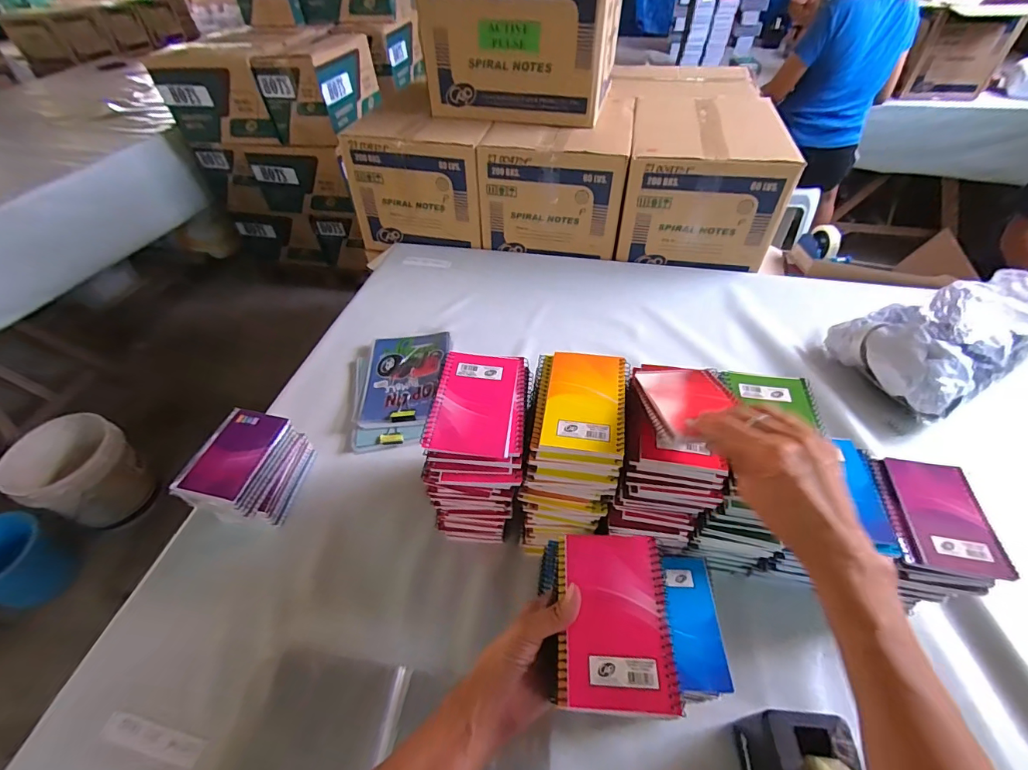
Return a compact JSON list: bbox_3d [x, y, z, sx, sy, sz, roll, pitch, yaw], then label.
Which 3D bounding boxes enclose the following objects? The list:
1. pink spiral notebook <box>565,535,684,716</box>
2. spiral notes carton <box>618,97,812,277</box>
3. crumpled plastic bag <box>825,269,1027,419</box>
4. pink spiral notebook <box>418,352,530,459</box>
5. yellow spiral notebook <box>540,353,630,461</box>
[{"bbox_3d":[0.085,0.187,0.357,0.082,0.008,0.128,3,49,4],"label":"pink spiral notebook"},{"bbox_3d":[0.457,-0.528,1.095,0.330,0.243,0.399,9,48,9],"label":"spiral notes carton"},{"bbox_3d":[0.794,-0.093,0.776,0.364,0.132,0.213,-17,49,-14],"label":"crumpled plastic bag"},{"bbox_3d":[-0.036,0.018,0.459,0.095,0.015,0.127,4,48,4],"label":"pink spiral notebook"},{"bbox_3d":[0.076,0.015,0.453,0.081,0.008,0.129,7,48,7],"label":"yellow spiral notebook"}]

